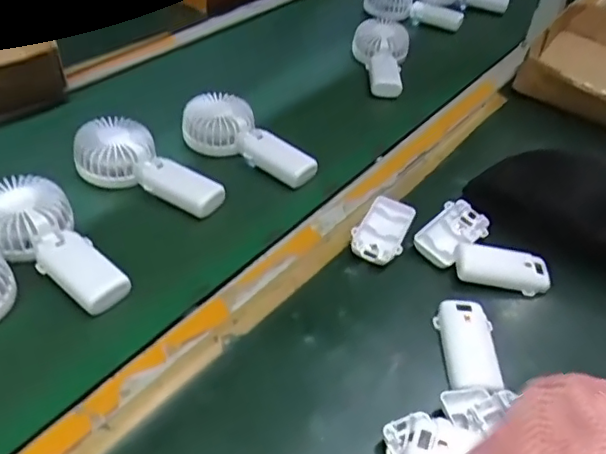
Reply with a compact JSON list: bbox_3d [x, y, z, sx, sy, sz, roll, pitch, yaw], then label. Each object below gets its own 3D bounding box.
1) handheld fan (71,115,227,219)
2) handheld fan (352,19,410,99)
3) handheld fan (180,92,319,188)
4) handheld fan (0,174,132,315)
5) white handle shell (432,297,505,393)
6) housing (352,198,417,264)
[{"bbox_3d":[-0.172,-0.064,0.623,0.171,0.055,0.080,27,46,25],"label":"handheld fan"},{"bbox_3d":[0.123,-0.268,0.895,0.088,0.052,0.187,6,41,2],"label":"handheld fan"},{"bbox_3d":[-0.068,-0.103,0.677,0.082,0.051,0.178,-29,51,-33],"label":"handheld fan"},{"bbox_3d":[-0.238,0.018,0.525,0.083,0.052,0.171,-27,50,-32],"label":"handheld fan"},{"bbox_3d":[0.145,0.102,0.495,0.047,0.014,0.094,1,41,-4],"label":"white handle shell"},{"bbox_3d":[0.085,0.003,0.593,0.050,0.013,0.094,21,43,18],"label":"housing"}]

